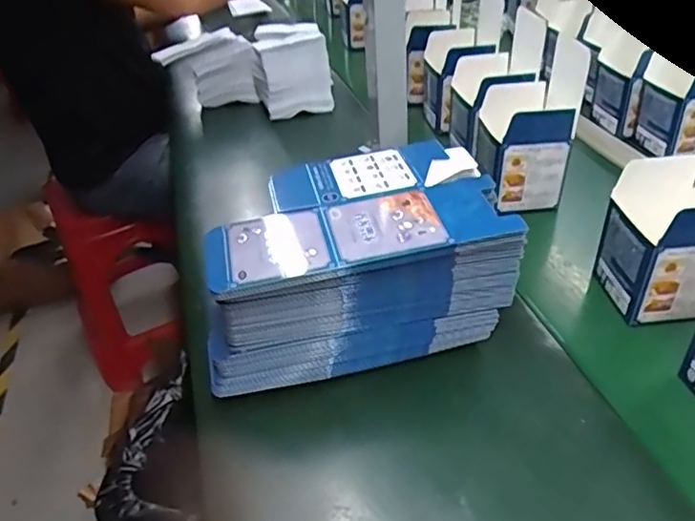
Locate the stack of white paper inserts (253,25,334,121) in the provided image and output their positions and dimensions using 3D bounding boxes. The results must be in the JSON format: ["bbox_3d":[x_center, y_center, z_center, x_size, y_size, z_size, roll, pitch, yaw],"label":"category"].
[{"bbox_3d":[-0.092,-0.308,0.938,0.113,0.106,0.144,-11,37,-6],"label":"stack of white paper inserts"}]

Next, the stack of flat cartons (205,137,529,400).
[{"bbox_3d":[0.000,0.007,0.522,0.257,0.138,0.145,-12,37,-7],"label":"stack of flat cartons"}]

